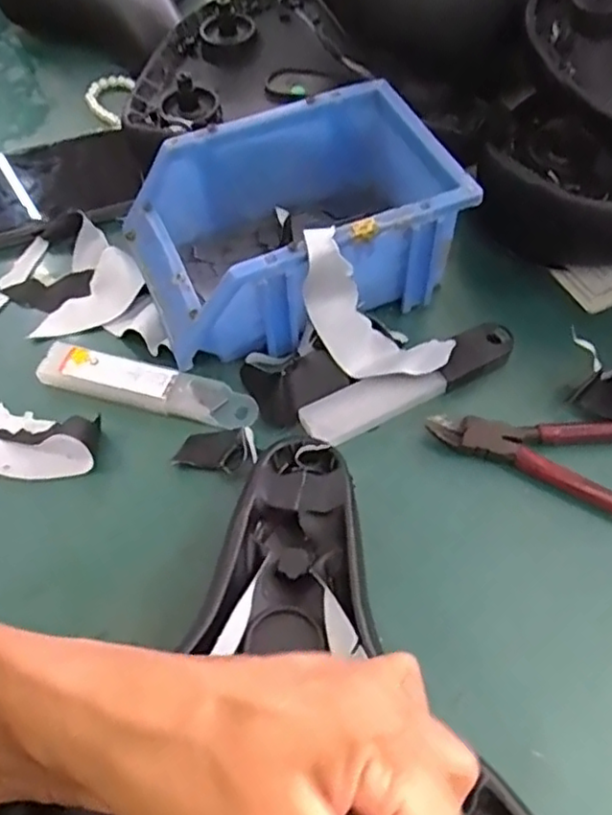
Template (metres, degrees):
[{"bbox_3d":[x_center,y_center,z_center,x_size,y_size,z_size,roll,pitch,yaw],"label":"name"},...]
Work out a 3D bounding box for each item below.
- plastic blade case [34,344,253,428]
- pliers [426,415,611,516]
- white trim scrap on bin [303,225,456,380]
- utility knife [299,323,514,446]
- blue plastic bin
[{"bbox_3d":[-0.090,-0.011,0.368,0.125,0.012,0.026,14,59,11],"label":"plastic blade case"},{"bbox_3d":[0.141,0.022,0.339,0.149,0.019,0.055,19,60,14],"label":"pliers"},{"bbox_3d":[0.036,-0.047,0.346,0.083,0.070,0.038,18,60,13],"label":"white trim scrap on bin"},{"bbox_3d":[0.059,-0.013,0.362,0.128,0.015,0.026,-25,60,-13],"label":"utility knife"},{"bbox_3d":[-0.006,-0.108,0.387,0.184,0.073,0.121,-22,59,-11],"label":"blue plastic bin"}]

